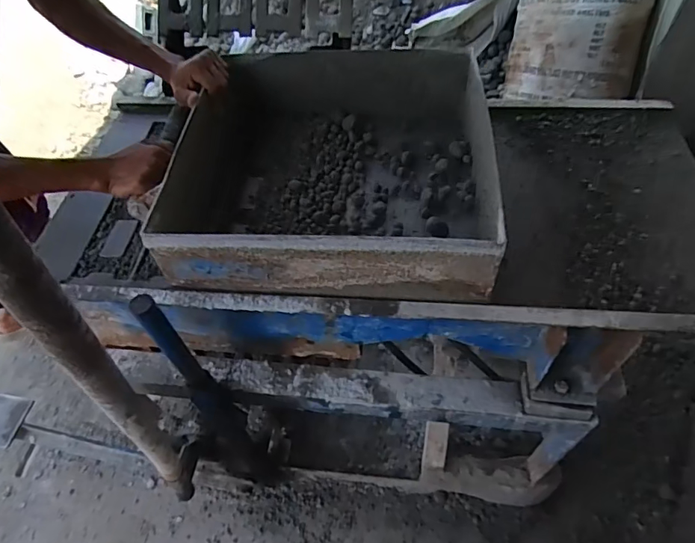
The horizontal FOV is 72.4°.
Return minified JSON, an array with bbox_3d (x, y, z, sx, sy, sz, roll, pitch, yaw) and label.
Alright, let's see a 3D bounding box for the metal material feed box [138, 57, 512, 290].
[{"bbox_3d":[-0.018,-0.189,0.772,0.452,0.147,0.485,1,56,5],"label":"metal material feed box"}]

